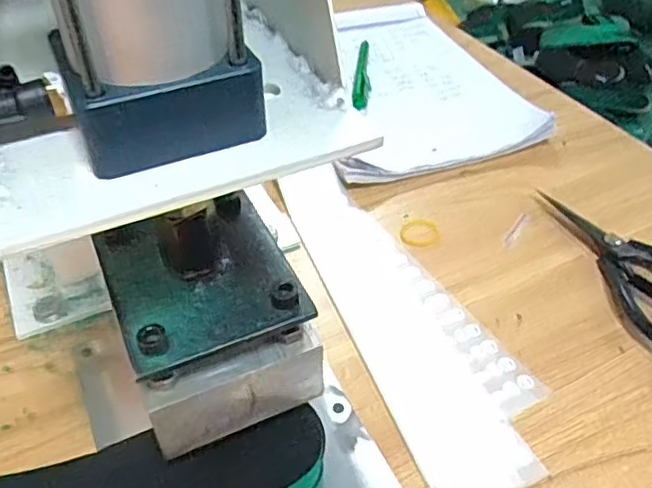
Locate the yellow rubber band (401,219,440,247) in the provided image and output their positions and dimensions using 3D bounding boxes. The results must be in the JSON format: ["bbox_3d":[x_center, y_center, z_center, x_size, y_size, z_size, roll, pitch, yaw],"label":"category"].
[{"bbox_3d":[0.073,-0.008,0.489,0.030,0.005,0.028,-1,43,1],"label":"yellow rubber band"}]

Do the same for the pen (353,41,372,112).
[{"bbox_3d":[0.039,-0.175,0.652,0.017,0.012,0.144,4,43,5],"label":"pen"}]

